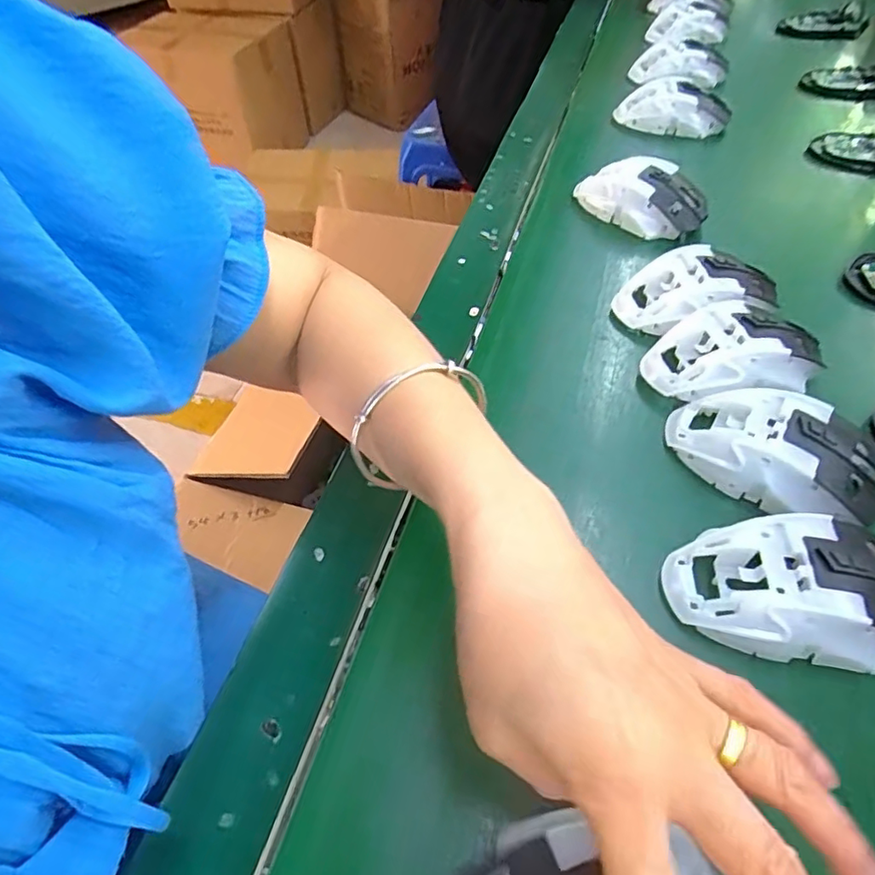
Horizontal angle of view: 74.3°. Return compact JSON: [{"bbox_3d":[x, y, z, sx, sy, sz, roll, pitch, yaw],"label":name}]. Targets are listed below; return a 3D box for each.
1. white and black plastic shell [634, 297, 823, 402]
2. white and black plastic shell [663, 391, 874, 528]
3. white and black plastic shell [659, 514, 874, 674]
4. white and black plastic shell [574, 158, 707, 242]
[{"bbox_3d":[0.192,-0.055,0.370,0.110,0.034,0.067,-14,53,-9],"label":"white and black plastic shell"},{"bbox_3d":[0.189,0.008,0.323,0.111,0.034,0.058,18,55,16],"label":"white and black plastic shell"},{"bbox_3d":[0.172,0.072,0.273,0.112,0.038,0.060,2,52,3],"label":"white and black plastic shell"},{"bbox_3d":[0.174,-0.206,0.499,0.053,0.043,0.107,-36,59,-24],"label":"white and black plastic shell"}]

